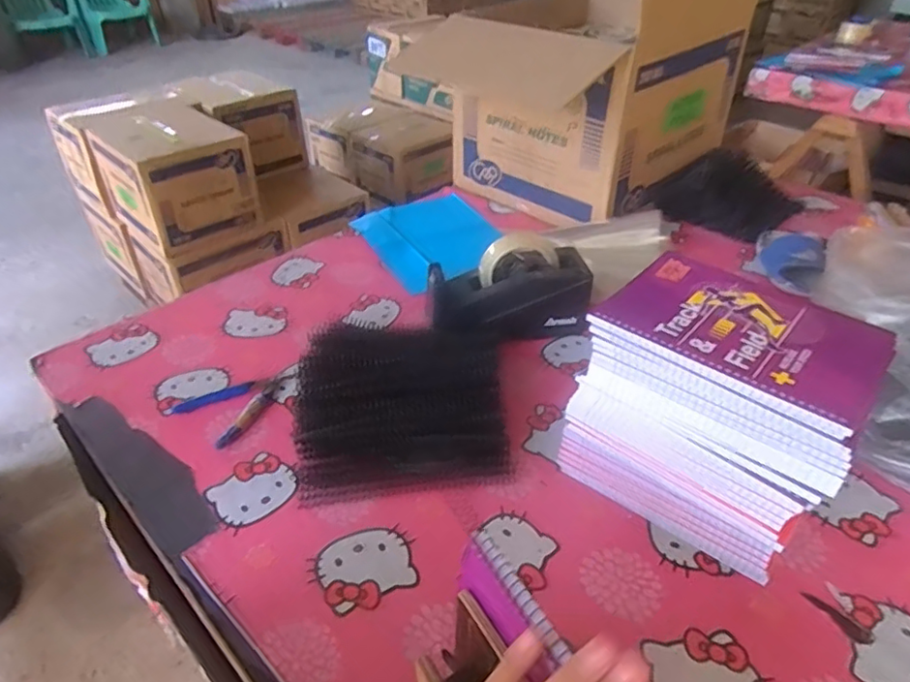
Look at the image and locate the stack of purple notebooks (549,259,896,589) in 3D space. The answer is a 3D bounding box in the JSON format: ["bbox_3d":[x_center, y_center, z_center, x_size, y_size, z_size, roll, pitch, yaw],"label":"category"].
[{"bbox_3d":[0.229,0.062,0.530,0.200,0.186,0.150,30,46,32],"label":"stack of purple notebooks"}]

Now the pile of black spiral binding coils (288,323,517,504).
[{"bbox_3d":[-0.059,0.055,0.630,0.207,0.072,0.209,-6,38,-9],"label":"pile of black spiral binding coils"}]

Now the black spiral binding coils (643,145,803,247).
[{"bbox_3d":[0.478,-0.256,1.027,0.252,0.074,0.180,-29,47,-33],"label":"black spiral binding coils"}]

